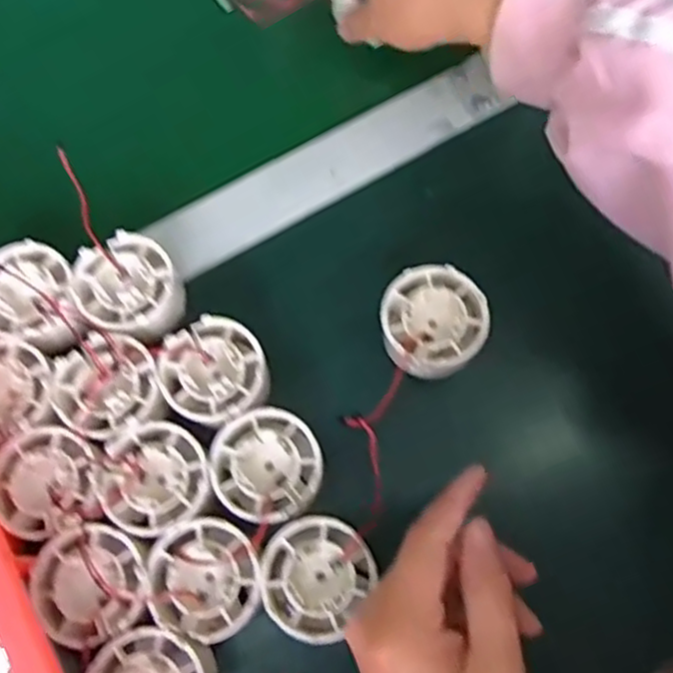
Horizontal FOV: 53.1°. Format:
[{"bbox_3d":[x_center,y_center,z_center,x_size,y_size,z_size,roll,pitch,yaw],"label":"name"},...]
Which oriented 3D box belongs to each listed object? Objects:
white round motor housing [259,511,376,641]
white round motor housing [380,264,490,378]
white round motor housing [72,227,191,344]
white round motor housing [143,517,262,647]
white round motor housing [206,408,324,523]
[{"bbox_3d":[-0.010,0.109,0.312,0.048,0.018,0.051,32,77,11],"label":"white round motor housing"},{"bbox_3d":[0.050,-0.007,0.344,0.052,0.017,0.055,-1,73,2],"label":"white round motor housing"},{"bbox_3d":[-0.109,-0.024,0.365,0.057,0.035,0.051,32,77,11],"label":"white round motor housing"},{"bbox_3d":[-0.061,0.111,0.313,0.051,0.017,0.049,-1,73,2],"label":"white round motor housing"},{"bbox_3d":[-0.033,0.063,0.326,0.050,0.016,0.052,-1,73,2],"label":"white round motor housing"}]

